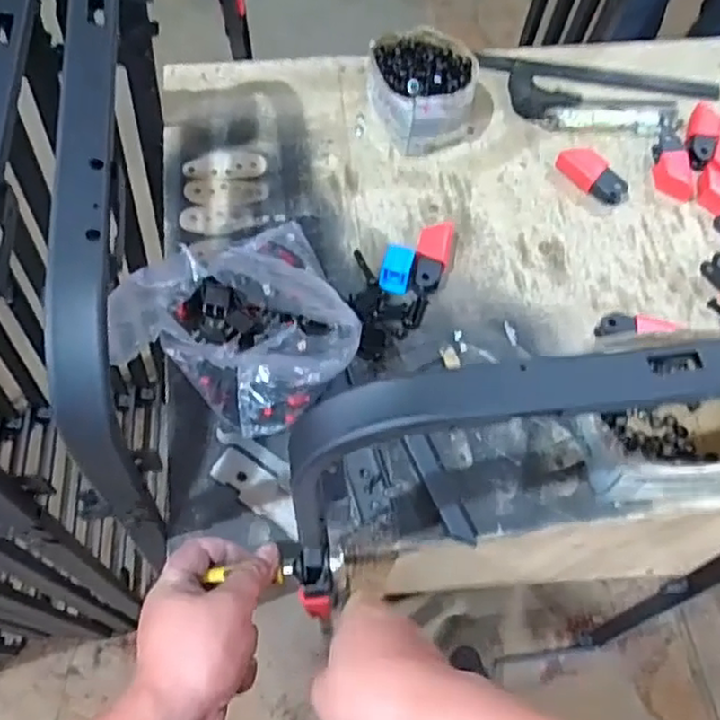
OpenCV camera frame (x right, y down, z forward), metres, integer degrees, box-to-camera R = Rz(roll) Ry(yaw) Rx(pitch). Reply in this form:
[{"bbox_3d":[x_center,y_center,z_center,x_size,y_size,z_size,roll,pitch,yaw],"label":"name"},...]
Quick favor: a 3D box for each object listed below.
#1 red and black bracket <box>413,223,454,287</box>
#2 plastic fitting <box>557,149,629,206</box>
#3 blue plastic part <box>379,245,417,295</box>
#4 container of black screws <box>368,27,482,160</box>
[{"bbox_3d":[0.078,-0.112,0.739,0.035,0.030,0.090,12,66,3],"label":"red and black bracket"},{"bbox_3d":[0.270,-0.216,0.791,0.086,0.025,0.034,39,70,14],"label":"plastic fitting"},{"bbox_3d":[0.039,-0.097,0.727,0.031,0.028,0.047,13,66,4],"label":"blue plastic part"},{"bbox_3d":[0.074,-0.318,0.798,0.113,0.071,0.134,-19,68,-10],"label":"container of black screws"}]

